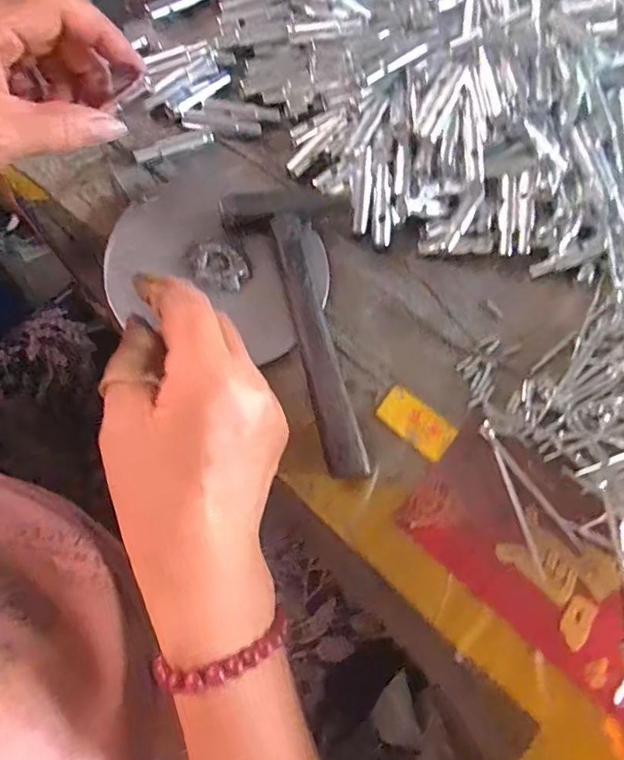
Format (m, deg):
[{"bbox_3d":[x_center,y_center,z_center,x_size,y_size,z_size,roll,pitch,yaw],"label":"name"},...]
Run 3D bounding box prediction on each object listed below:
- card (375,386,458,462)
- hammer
[{"bbox_3d":[0.061,0.025,0.309,0.046,0.004,0.026,37,62,2],"label":"card"},{"bbox_3d":[0.000,-0.032,0.311,0.071,0.022,0.180,-10,75,-10],"label":"hammer"}]

